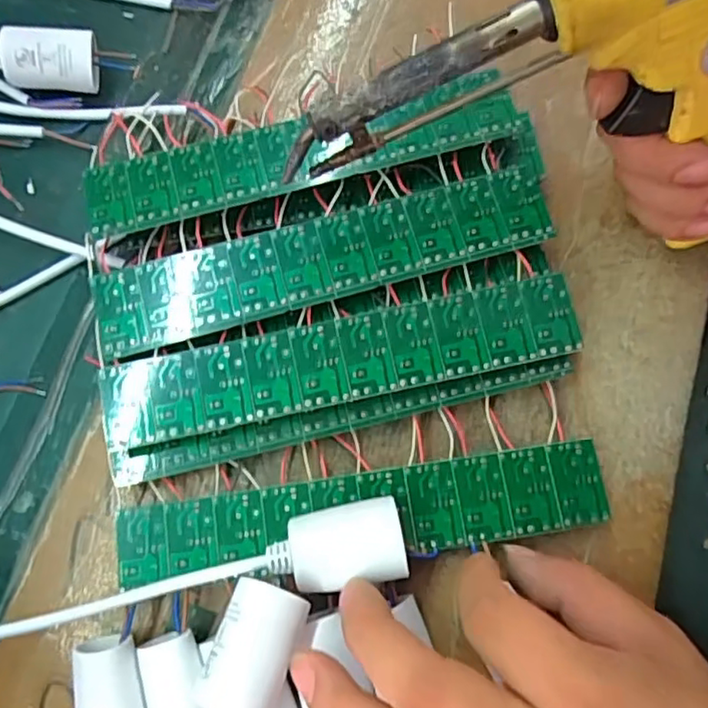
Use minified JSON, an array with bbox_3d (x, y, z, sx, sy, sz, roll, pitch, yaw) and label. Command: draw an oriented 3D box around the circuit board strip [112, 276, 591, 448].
[{"bbox_3d":[-0.005,0.001,0.264,0.201,0.004,0.037,-12,79,-3],"label":"circuit board strip"}]

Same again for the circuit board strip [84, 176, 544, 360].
[{"bbox_3d":[-0.012,-0.043,0.273,0.202,0.005,0.041,-16,74,-4],"label":"circuit board strip"}]

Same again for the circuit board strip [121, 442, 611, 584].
[{"bbox_3d":[0.004,0.066,0.259,0.200,0.004,0.034,-7,73,-1],"label":"circuit board strip"}]

